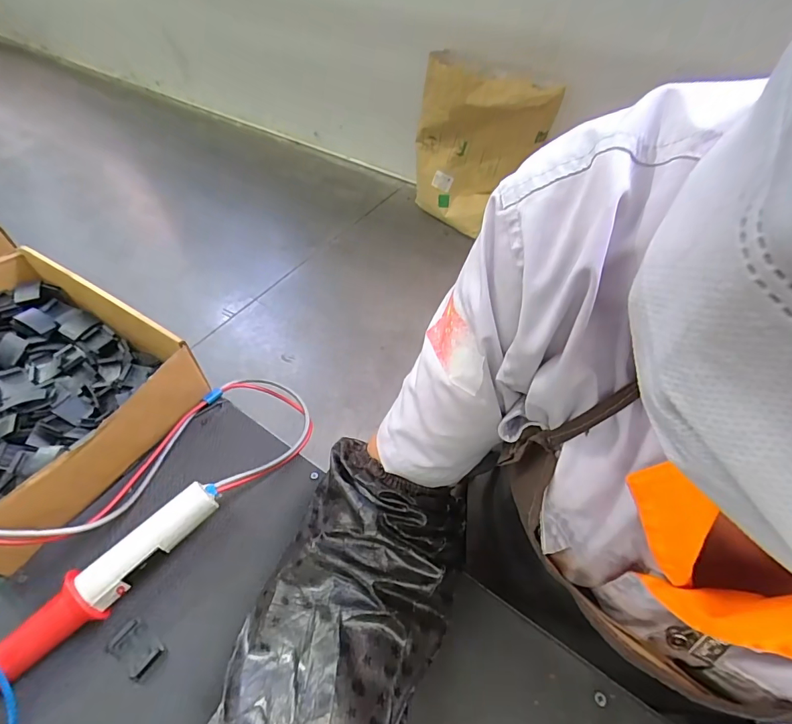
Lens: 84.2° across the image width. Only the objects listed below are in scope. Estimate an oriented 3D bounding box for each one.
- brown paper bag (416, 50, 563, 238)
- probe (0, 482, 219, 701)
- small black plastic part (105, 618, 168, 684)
[{"bbox_3d":[0.261,-0.801,1.682,0.429,0.596,0.103,30,57,10],"label":"brown paper bag"},{"bbox_3d":[-0.250,0.192,0.321,0.269,0.034,0.035,-37,60,-24],"label":"probe"},{"bbox_3d":[-0.191,0.212,0.323,0.039,0.005,0.026,31,59,23],"label":"small black plastic part"}]

